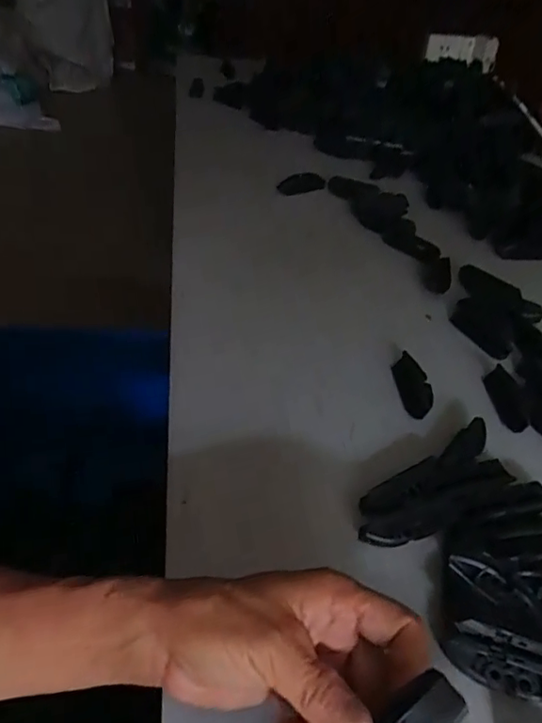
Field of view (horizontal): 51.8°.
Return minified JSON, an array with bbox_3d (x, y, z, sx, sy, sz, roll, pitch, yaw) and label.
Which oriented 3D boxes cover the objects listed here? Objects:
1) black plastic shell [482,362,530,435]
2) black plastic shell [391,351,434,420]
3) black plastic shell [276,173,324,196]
[{"bbox_3d":[0.206,0.032,0.485,0.029,0.009,0.072,4,43,-1],"label":"black plastic shell"},{"bbox_3d":[0.124,0.020,0.482,0.026,0.012,0.065,-1,44,-6],"label":"black plastic shell"},{"bbox_3d":[0.040,-0.234,0.738,0.067,0.024,0.015,-1,39,24],"label":"black plastic shell"}]

